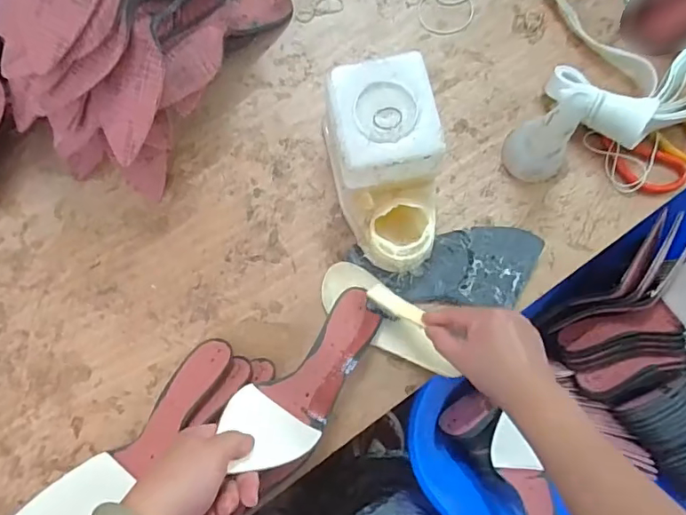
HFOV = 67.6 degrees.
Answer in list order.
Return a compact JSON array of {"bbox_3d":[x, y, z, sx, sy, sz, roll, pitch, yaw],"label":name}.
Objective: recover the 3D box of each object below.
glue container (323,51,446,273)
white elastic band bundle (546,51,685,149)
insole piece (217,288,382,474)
[{"bbox_3d":[0.043,-0.091,0.551,0.108,0.123,0.195,-6,80,-1],"label":"glue container"},{"bbox_3d":[0.399,-0.214,0.597,0.303,0.064,0.108,-21,80,-4],"label":"white elastic band bundle"},{"bbox_3d":[-0.032,0.116,0.508,0.081,0.050,0.218,37,52,7],"label":"insole piece"}]

